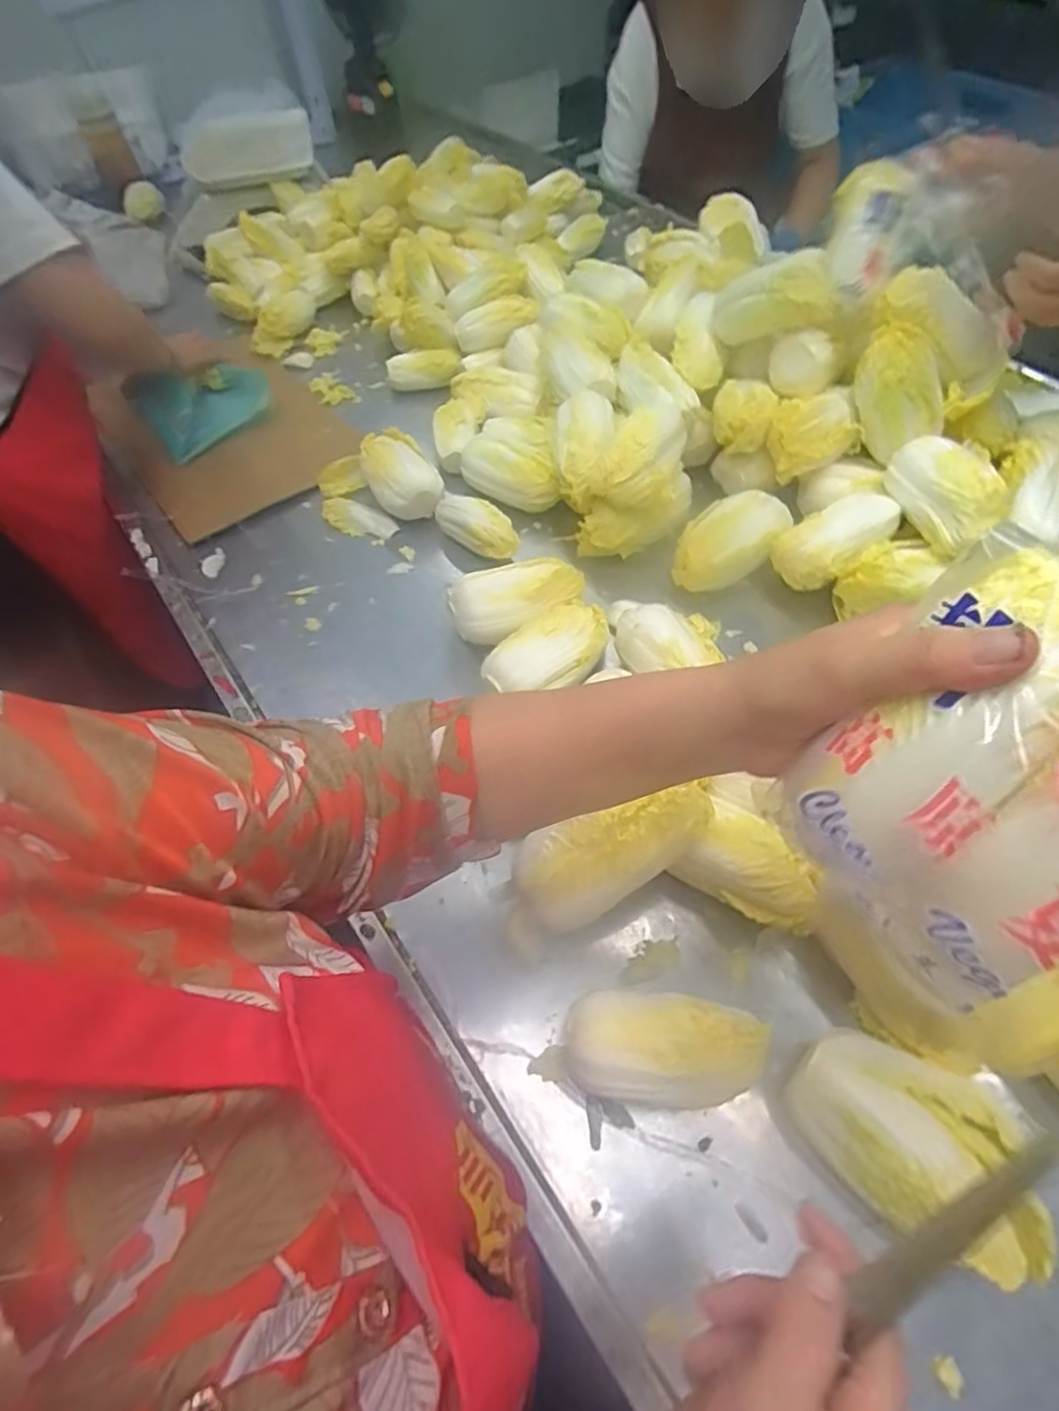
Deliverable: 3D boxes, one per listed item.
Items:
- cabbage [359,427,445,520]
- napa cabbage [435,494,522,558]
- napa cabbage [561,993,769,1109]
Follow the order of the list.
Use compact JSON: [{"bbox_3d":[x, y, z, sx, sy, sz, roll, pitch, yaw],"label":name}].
[{"bbox_3d":[-0.157,-0.282,0.801,0.085,0.058,0.137,-20,58,-10],"label":"cabbage"},{"bbox_3d":[-0.058,-0.205,0.755,0.110,0.051,0.044,36,66,23],"label":"napa cabbage"},{"bbox_3d":[0.096,0.239,0.451,0.140,0.063,0.069,3,57,5],"label":"napa cabbage"}]

